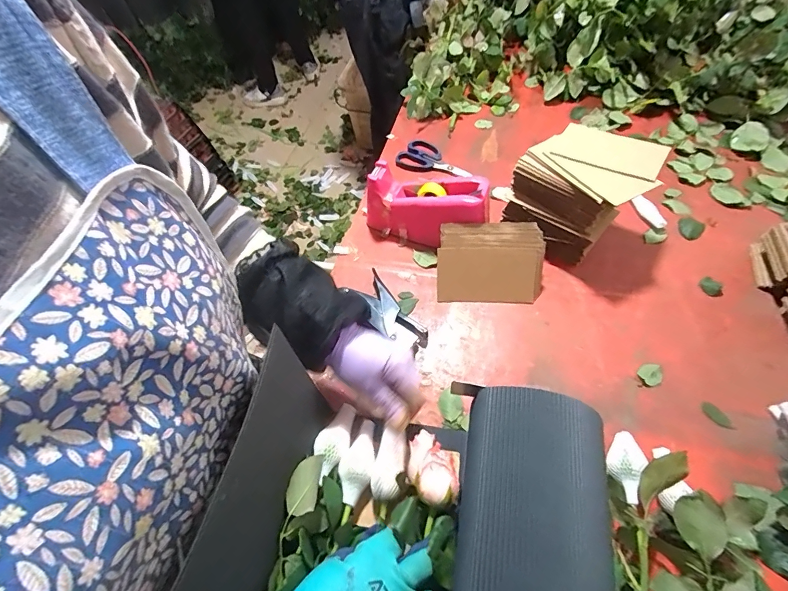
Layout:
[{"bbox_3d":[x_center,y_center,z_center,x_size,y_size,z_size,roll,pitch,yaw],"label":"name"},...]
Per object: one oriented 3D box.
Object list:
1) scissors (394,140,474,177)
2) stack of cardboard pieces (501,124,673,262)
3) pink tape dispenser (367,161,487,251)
[{"bbox_3d":[0.080,-0.257,0.766,0.154,0.015,0.072,25,63,21],"label":"scissors"},{"bbox_3d":[0.269,-0.148,0.592,0.165,0.137,0.150,34,66,25],"label":"stack of cardboard pieces"},{"bbox_3d":[0.047,-0.135,0.633,0.195,0.101,0.066,13,59,15],"label":"pink tape dispenser"}]

